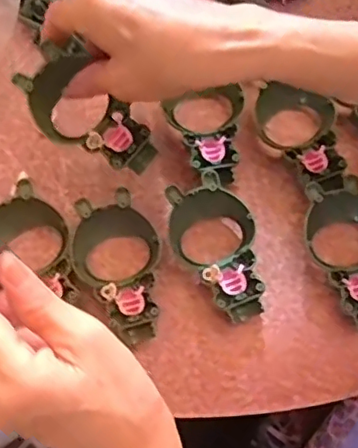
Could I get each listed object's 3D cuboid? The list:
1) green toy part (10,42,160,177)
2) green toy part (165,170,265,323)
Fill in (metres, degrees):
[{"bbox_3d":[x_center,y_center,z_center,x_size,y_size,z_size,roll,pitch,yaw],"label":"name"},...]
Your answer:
[{"bbox_3d":[-0.061,-0.074,0.388,0.101,0.023,0.053,39,78,-13],"label":"green toy part"},{"bbox_3d":[0.030,0.016,0.404,0.053,0.024,0.100,-34,78,-8],"label":"green toy part"}]

